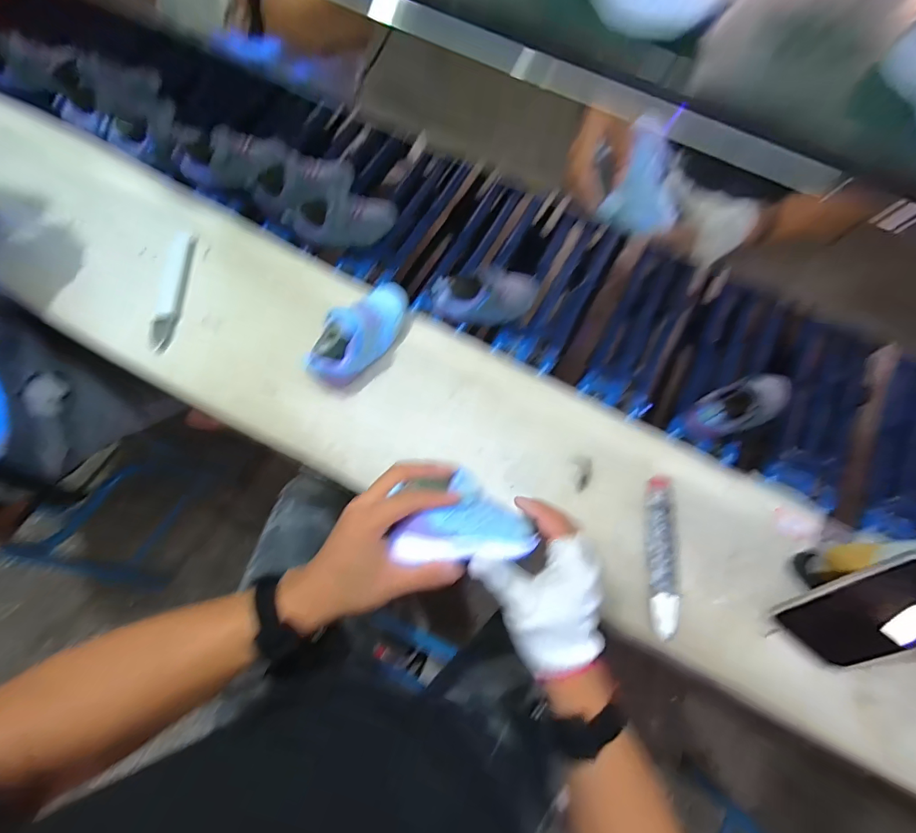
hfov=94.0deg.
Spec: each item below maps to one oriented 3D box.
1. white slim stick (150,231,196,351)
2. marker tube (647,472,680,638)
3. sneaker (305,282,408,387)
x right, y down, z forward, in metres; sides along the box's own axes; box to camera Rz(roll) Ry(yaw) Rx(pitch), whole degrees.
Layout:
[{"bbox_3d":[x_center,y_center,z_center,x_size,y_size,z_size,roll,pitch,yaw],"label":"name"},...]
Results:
[{"bbox_3d":[-0.379,-0.169,0.563,0.029,0.016,0.169,3,70,-2],"label":"white slim stick"},{"bbox_3d":[0.229,0.152,0.475,0.031,0.015,0.169,8,70,0],"label":"marker tube"},{"bbox_3d":[-0.119,-0.104,0.525,0.059,0.073,0.157,32,71,8],"label":"sneaker"}]

